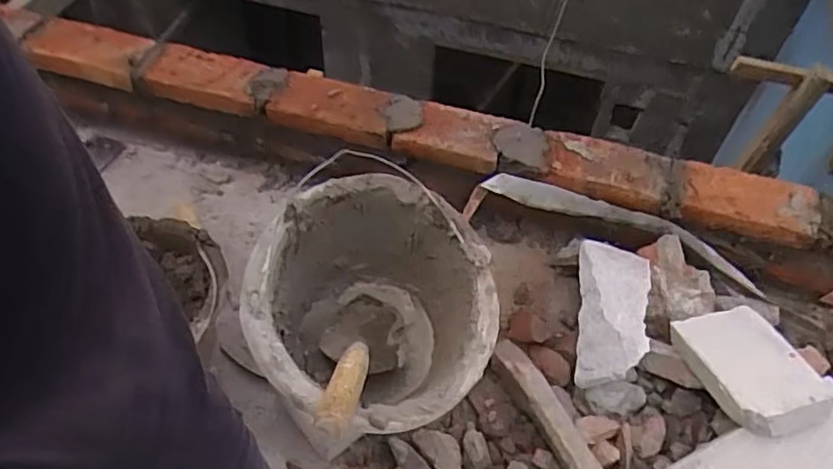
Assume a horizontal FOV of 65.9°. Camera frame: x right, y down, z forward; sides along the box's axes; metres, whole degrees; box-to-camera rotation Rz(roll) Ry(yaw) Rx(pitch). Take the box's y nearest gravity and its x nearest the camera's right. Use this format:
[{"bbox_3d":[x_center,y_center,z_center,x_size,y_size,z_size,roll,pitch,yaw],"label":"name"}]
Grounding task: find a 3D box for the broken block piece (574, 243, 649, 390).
[{"bbox_3d":[0.252,0.094,0.836,0.089,0.066,0.207,13,55,7],"label":"broken block piece"}]

